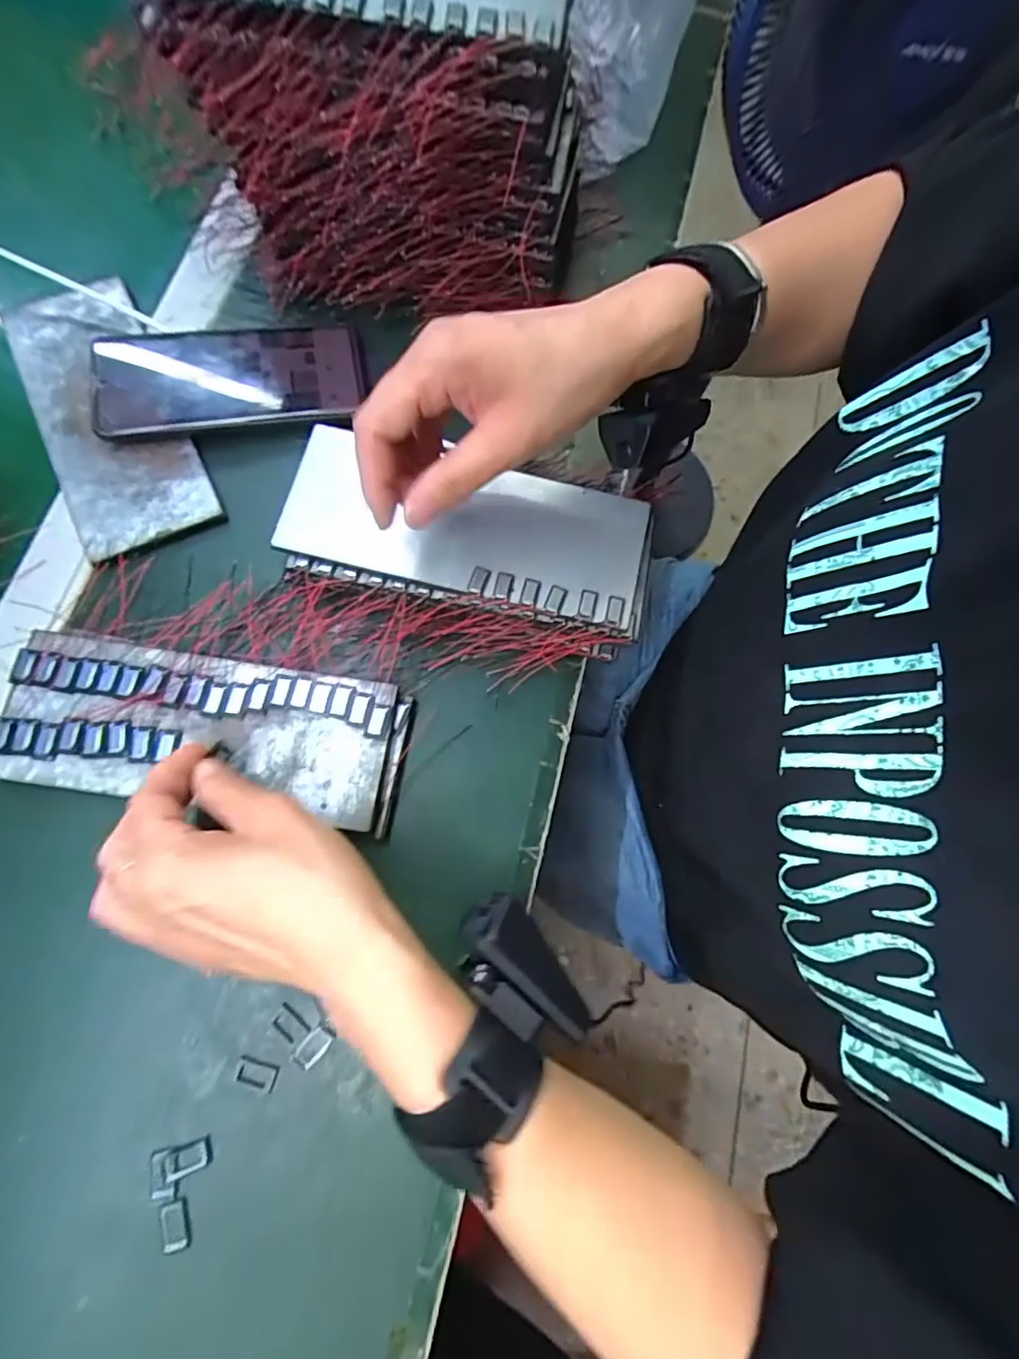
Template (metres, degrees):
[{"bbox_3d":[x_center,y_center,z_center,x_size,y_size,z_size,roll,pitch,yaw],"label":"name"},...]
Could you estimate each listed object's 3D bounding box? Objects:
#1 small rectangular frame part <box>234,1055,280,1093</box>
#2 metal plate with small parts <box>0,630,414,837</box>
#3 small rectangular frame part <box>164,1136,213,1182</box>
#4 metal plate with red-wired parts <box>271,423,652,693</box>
[{"bbox_3d":[-0.125,0.195,0.286,0.021,0.004,0.012,15,75,1],"label":"small rectangular frame part"},{"bbox_3d":[-0.164,0.027,0.317,0.208,0.012,0.080,8,77,-3],"label":"metal plate with small parts"},{"bbox_3d":[-0.154,0.228,0.276,0.023,0.004,0.013,-17,77,-8],"label":"small rectangular frame part"},{"bbox_3d":[-0.026,-0.065,0.330,0.198,0.040,0.117,10,77,4],"label":"metal plate with red-wired parts"}]

